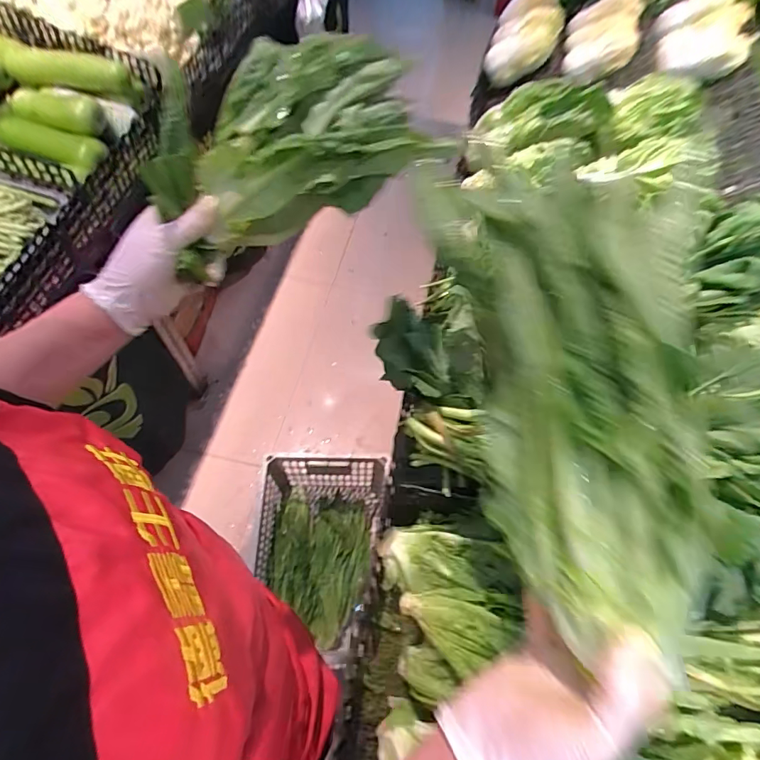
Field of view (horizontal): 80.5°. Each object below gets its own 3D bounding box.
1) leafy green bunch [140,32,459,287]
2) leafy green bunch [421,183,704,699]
[{"bbox_3d":[-0.078,-0.238,0.433,0.153,0.092,0.309,39,65,17],"label":"leafy green bunch"},{"bbox_3d":[0.128,0.003,0.273,0.146,0.048,0.276,-6,80,-8],"label":"leafy green bunch"}]

